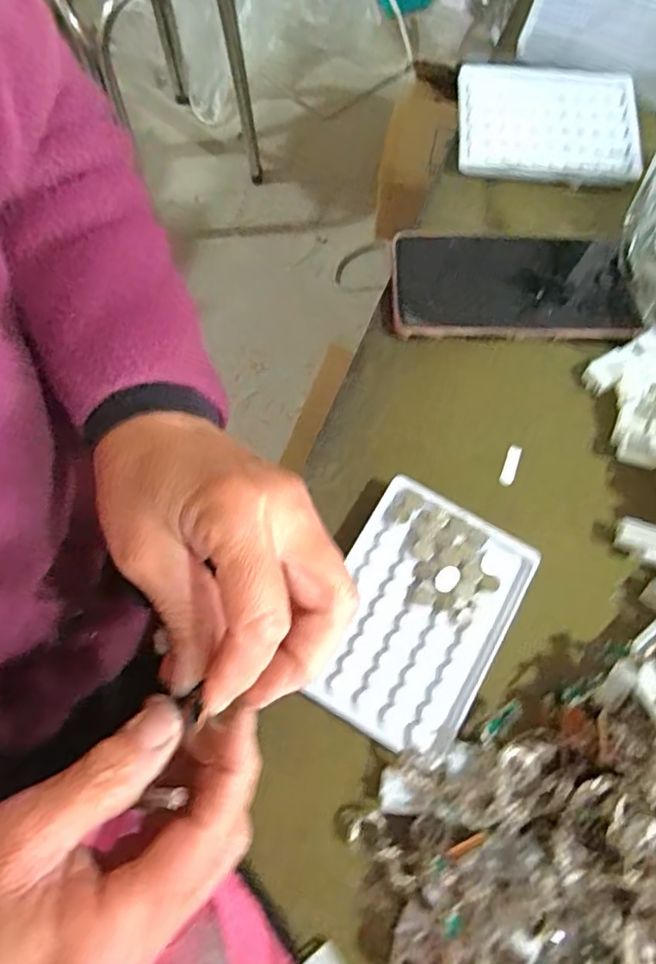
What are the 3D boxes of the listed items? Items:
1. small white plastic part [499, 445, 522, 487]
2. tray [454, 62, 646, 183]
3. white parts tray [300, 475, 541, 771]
[{"bbox_3d":[0.114,-0.011,0.364,0.008,0.004,0.028,22,73,6],"label":"small white plastic part"},{"bbox_3d":[0.164,-0.268,0.437,0.133,0.022,0.095,6,72,1],"label":"tray"},{"bbox_3d":[0.048,0.074,0.324,0.093,0.022,0.131,28,74,8],"label":"white parts tray"}]

